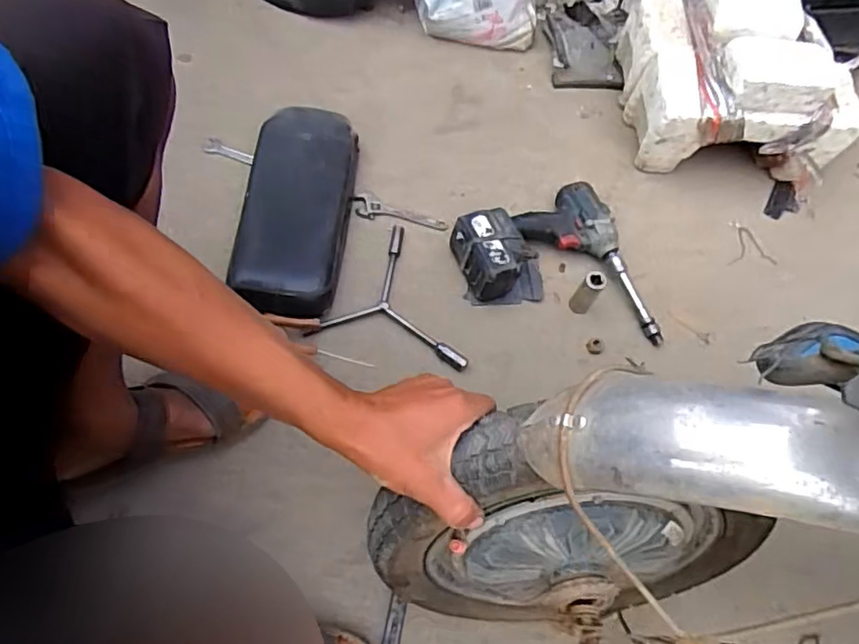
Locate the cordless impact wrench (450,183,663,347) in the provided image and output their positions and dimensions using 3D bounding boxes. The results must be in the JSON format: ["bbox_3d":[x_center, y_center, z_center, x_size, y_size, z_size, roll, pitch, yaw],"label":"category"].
[{"bbox_3d":[0.182,-0.072,0.847,0.239,0.070,0.253,-18,68,-15],"label":"cordless impact wrench"}]

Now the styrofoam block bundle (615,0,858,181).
[{"bbox_3d":[0.498,-0.393,0.996,0.316,0.208,0.281,1,63,-5],"label":"styrofoam block bundle"}]

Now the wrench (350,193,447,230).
[{"bbox_3d":[-0.044,-0.167,0.912,0.144,0.006,0.040,9,77,0],"label":"wrench"}]

